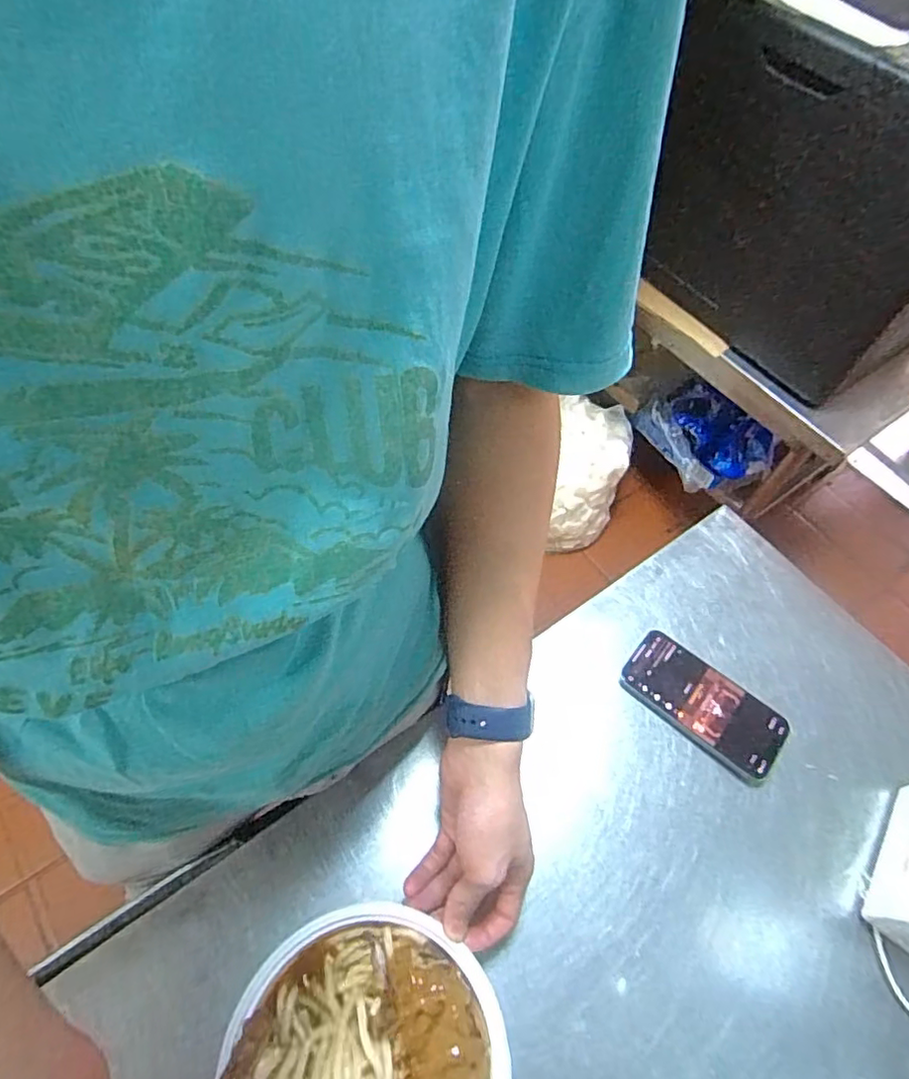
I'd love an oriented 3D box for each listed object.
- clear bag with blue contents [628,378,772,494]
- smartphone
[{"bbox_3d":[0.613,-0.256,1.480,0.155,0.146,0.317,-23,64,-18],"label":"clear bag with blue contents"},{"bbox_3d":[0.223,0.149,0.538,0.144,0.015,0.073,37,63,17],"label":"smartphone"}]

